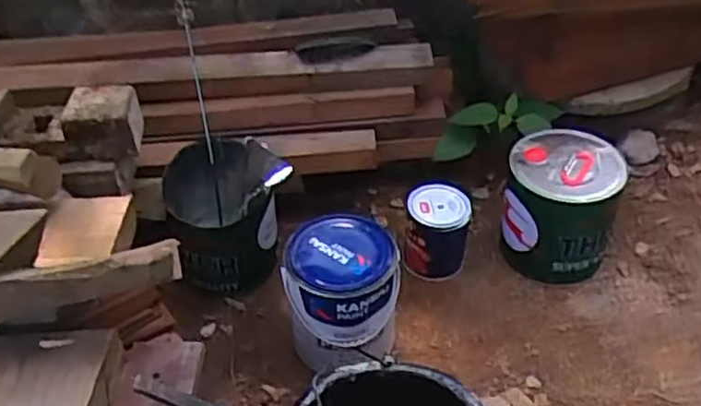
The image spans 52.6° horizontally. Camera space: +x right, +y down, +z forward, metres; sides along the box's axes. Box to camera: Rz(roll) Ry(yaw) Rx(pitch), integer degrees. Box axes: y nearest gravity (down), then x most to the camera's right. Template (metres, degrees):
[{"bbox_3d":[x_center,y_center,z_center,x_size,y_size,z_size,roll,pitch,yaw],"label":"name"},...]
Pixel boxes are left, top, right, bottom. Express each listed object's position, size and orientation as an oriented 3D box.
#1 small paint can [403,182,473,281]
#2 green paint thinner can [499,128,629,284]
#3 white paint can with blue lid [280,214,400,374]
[{"bbox_3d":[0.150,0.048,1.219,0.112,0.142,0.101,-1,42,2],"label":"small paint can"},{"bbox_3d":[0.355,0.011,1.213,0.174,0.185,0.203,16,45,20],"label":"green paint thinner can"},{"bbox_3d":[-0.009,0.147,1.089,0.168,0.216,0.150,-5,42,-2],"label":"white paint can with blue lid"}]

